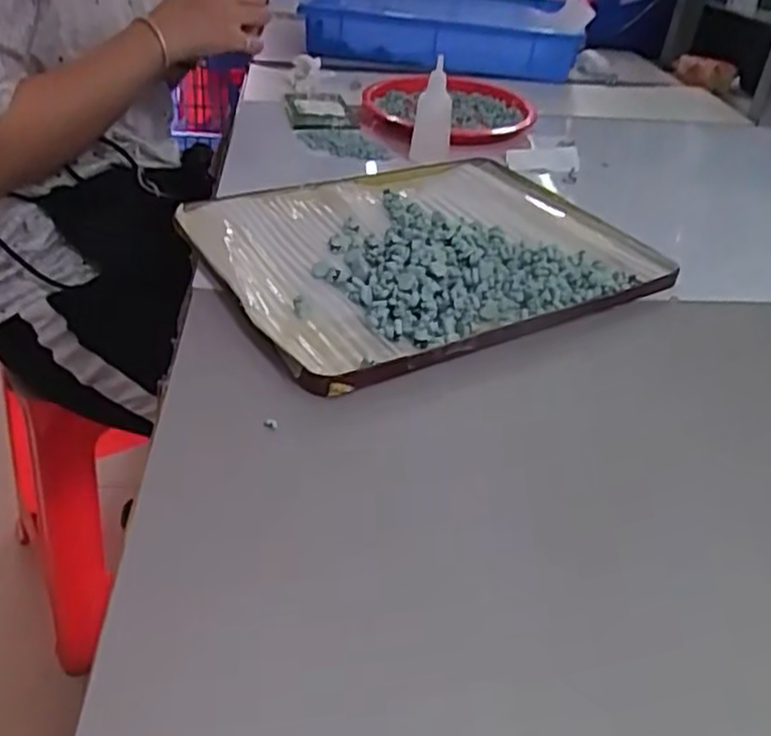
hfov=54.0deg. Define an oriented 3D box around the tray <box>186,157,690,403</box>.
[{"bbox_3d":[0.032,-0.092,0.555,0.317,0.031,0.242,-17,39,-29],"label":"tray"}]

